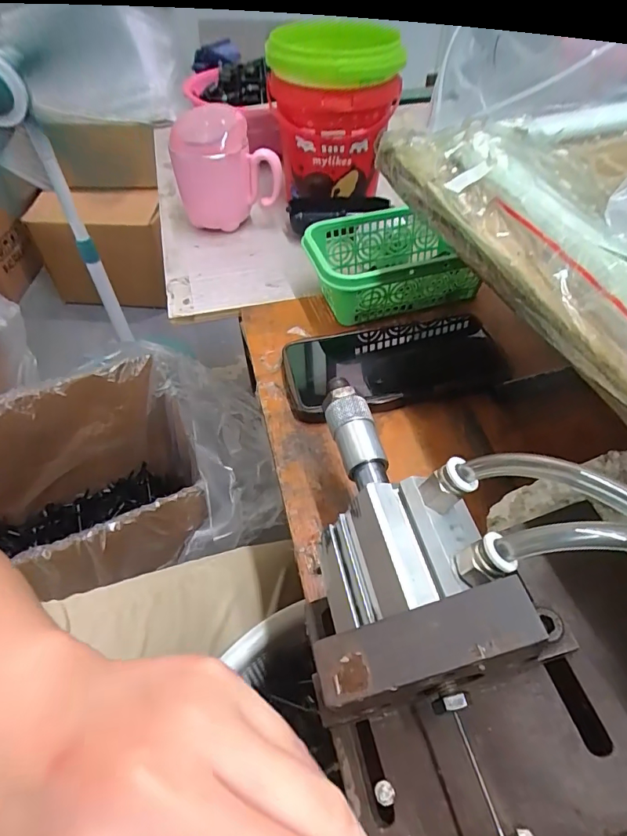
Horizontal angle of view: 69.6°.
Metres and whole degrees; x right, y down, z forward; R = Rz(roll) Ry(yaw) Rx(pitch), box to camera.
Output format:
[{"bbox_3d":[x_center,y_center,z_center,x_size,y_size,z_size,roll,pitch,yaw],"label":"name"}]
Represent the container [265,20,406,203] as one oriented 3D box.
[{"bbox_3d":[0.022,-0.324,0.485,0.128,0.146,0.129,-6,50,-4],"label":"container"}]

